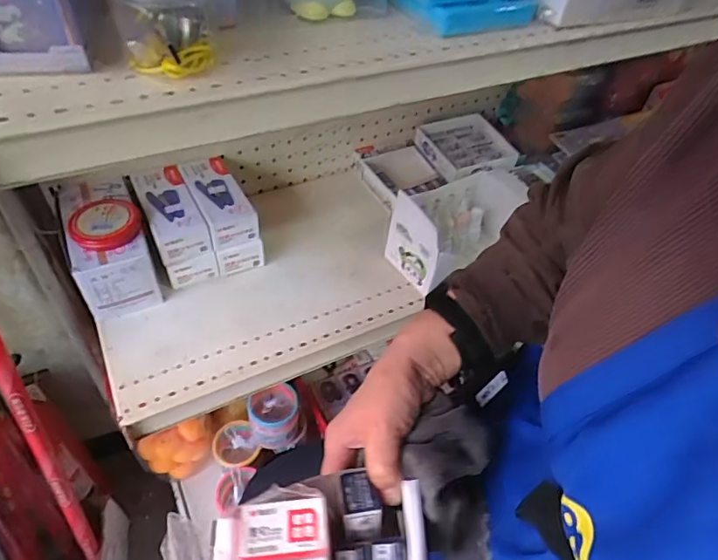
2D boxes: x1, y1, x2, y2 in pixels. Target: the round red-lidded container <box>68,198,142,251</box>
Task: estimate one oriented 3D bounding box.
[{"bbox_3d":[-0.288,-0.067,0.554,0.072,0.013,0.083,-8,49,-13],"label":"round red-lidded container"}]

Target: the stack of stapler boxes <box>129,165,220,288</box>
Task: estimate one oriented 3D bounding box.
[{"bbox_3d":[-0.231,-0.070,0.613,0.061,0.087,0.130,-19,53,-22],"label":"stack of stapler boxes"}]

